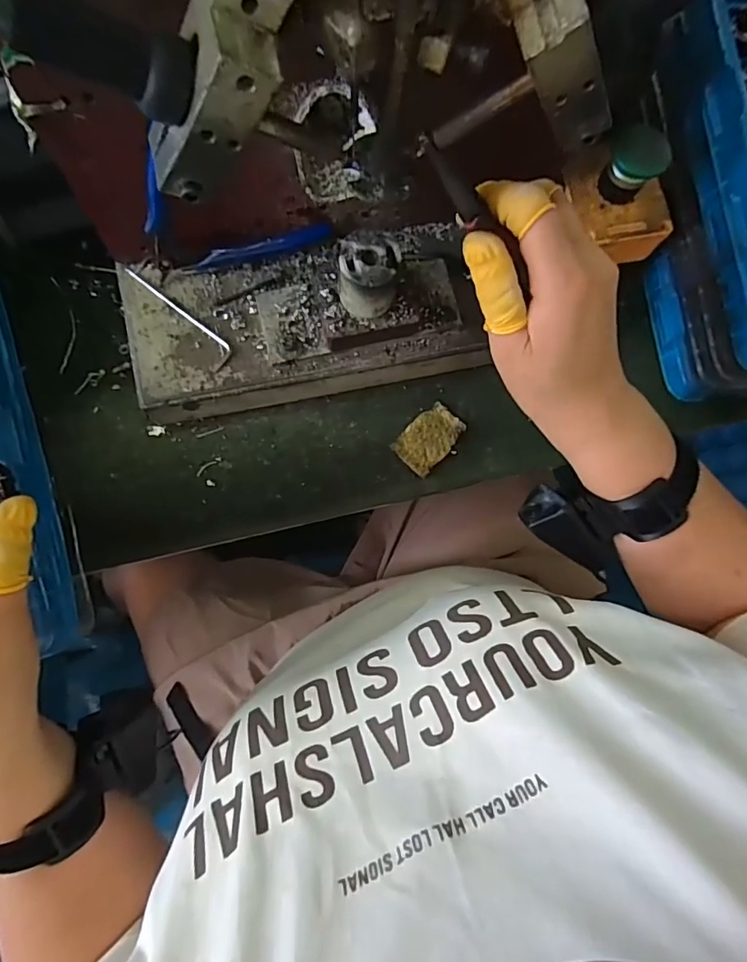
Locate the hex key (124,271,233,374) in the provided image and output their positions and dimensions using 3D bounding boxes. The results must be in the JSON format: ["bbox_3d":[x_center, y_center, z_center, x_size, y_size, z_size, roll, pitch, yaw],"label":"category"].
[{"bbox_3d":[-0.128,-0.109,0.336,0.090,0.004,0.017,45,82,3],"label":"hex key"}]

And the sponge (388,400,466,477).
[{"bbox_3d":[0.042,-0.032,0.386,0.035,0.004,0.052,44,82,3],"label":"sponge"}]

